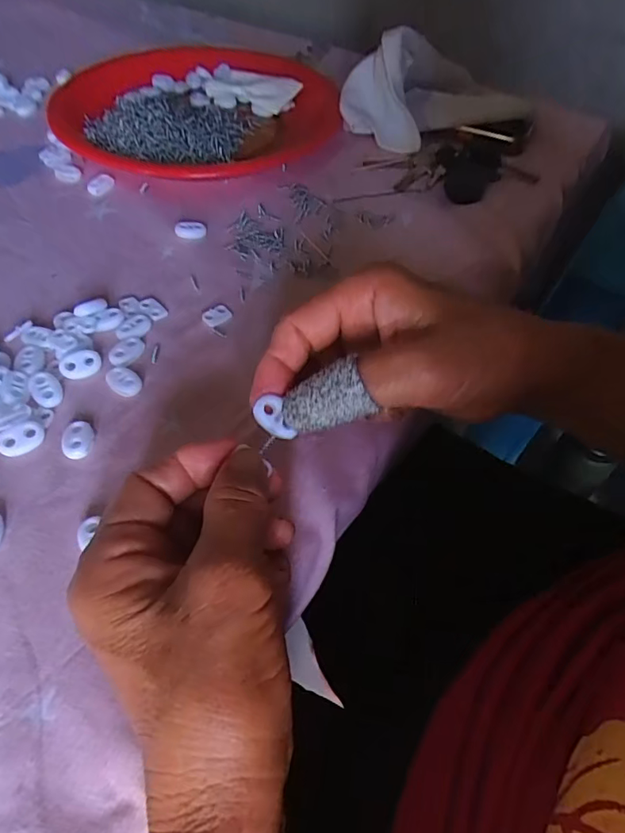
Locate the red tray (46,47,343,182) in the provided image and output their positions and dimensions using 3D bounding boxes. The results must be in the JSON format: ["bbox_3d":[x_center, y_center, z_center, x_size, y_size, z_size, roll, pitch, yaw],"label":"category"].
[{"bbox_3d":[-0.115,-0.284,0.479,0.230,0.031,0.237,33,58,20],"label":"red tray"}]

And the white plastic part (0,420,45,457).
[{"bbox_3d":[-0.149,0.012,0.266,0.023,0.005,0.015,-32,61,-25],"label":"white plastic part"}]

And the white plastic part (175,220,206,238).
[{"bbox_3d":[-0.089,-0.136,0.379,0.022,0.007,0.014,-7,54,-9],"label":"white plastic part"}]

